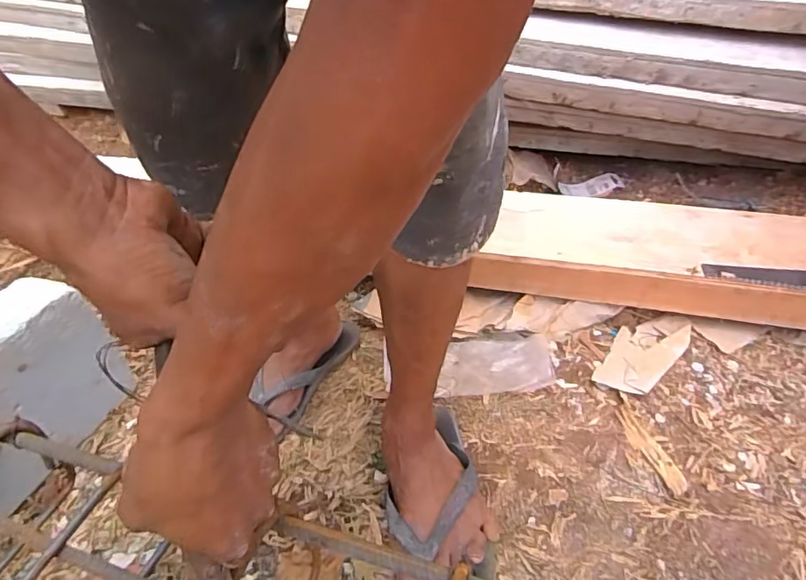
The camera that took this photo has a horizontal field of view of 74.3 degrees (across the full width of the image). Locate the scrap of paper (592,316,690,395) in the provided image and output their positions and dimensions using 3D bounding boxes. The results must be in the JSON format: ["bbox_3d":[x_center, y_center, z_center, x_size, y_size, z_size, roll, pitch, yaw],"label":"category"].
[{"bbox_3d":[0.332,0.085,0.736,0.084,0.014,0.156,17,45,36],"label":"scrap of paper"}]

